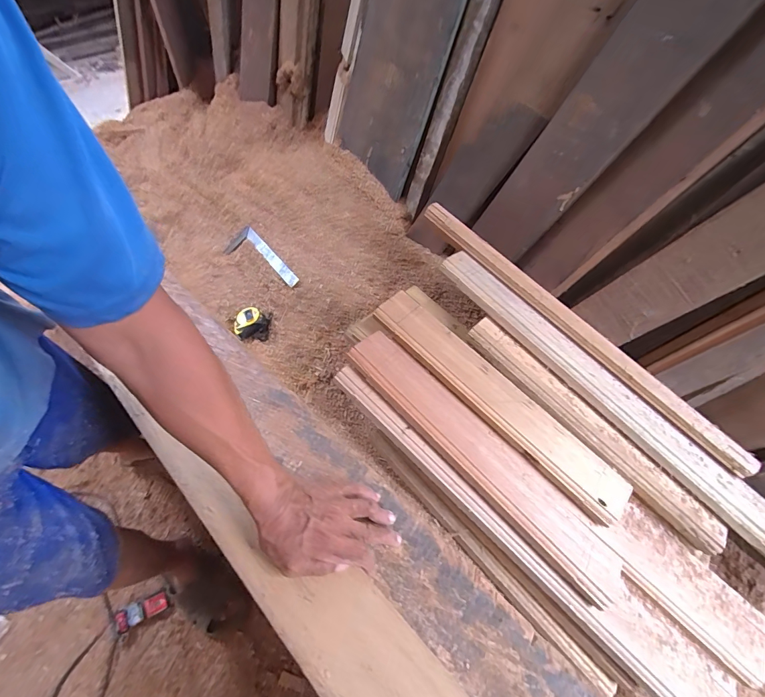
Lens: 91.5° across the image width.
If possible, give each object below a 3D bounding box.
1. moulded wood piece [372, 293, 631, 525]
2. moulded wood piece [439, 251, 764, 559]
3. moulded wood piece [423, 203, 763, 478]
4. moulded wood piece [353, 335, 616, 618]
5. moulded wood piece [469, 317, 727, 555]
[{"bbox_3d":[0.198,0.079,0.644,0.501,0.022,0.093,43,64,13],"label":"moulded wood piece"},{"bbox_3d":[0.380,0.066,0.657,0.074,0.028,0.703,-39,74,-24],"label":"moulded wood piece"},{"bbox_3d":[0.349,-0.050,0.694,0.040,0.033,0.708,-39,74,-24],"label":"moulded wood piece"},{"bbox_3d":[0.150,0.162,0.582,0.501,0.028,0.085,44,65,12],"label":"moulded wood piece"},{"bbox_3d":[0.345,0.130,0.638,0.061,0.021,0.490,-38,74,-24],"label":"moulded wood piece"}]

